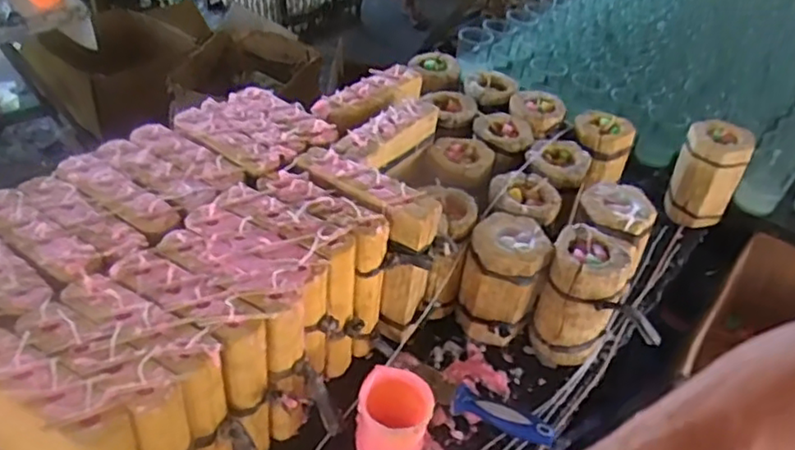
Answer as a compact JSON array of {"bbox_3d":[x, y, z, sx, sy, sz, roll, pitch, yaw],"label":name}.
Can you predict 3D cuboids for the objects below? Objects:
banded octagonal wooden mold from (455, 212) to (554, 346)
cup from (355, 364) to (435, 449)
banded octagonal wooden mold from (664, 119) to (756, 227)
[{"bbox_3d":[0.134,0.076,0.833,0.101,0.158,0.103,15,42,8],"label":"banded octagonal wooden mold"},{"bbox_3d":[-0.007,0.215,0.696,0.082,0.090,0.071,15,42,9],"label":"cup"},{"bbox_3d":[0.501,-0.080,1.038,0.099,0.159,0.077,29,46,22],"label":"banded octagonal wooden mold"}]

